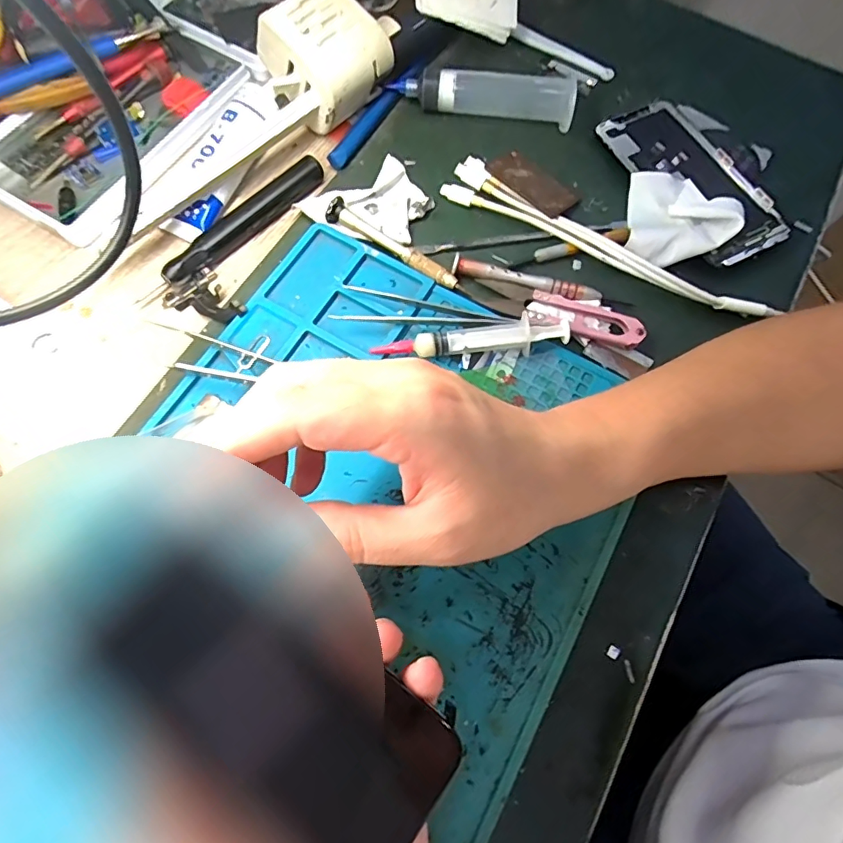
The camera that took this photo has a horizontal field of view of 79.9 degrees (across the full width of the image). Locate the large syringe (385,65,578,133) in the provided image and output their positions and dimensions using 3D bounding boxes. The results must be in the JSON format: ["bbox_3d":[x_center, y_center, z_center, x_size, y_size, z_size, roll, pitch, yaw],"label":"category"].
[{"bbox_3d":[0.044,-0.230,0.354,0.122,0.028,0.024,11,70,2],"label":"large syringe"}]

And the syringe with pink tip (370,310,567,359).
[{"bbox_3d":[0.029,-0.048,0.292,0.110,0.016,0.020,-8,70,-5],"label":"syringe with pink tip"}]

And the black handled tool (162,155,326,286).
[{"bbox_3d":[-0.111,-0.129,0.320,0.016,0.015,0.122,41,73,12],"label":"black handled tool"}]

